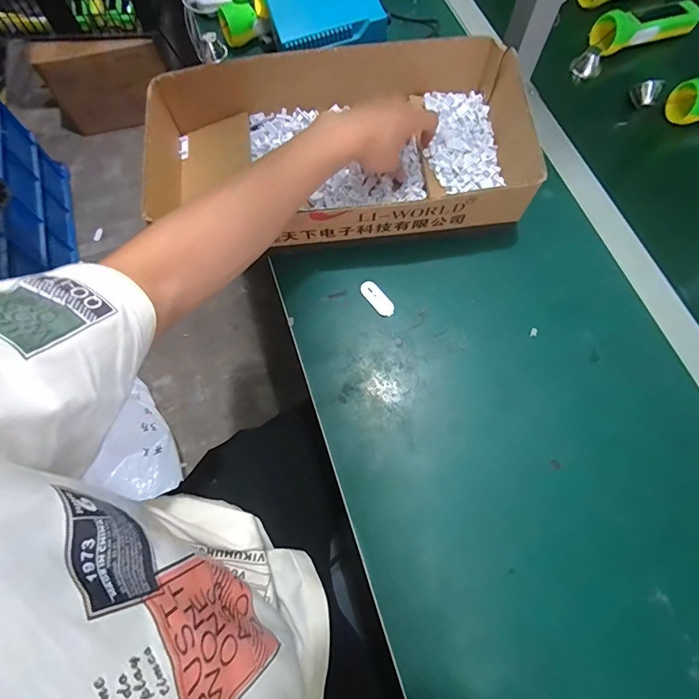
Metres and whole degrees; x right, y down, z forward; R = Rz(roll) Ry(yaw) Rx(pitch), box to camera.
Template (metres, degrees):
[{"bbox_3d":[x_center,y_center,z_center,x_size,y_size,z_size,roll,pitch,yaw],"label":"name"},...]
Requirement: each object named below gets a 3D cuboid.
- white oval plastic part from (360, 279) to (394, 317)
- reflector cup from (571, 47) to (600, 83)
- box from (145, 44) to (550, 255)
[{"bbox_3d":[0.033,-0.060,0.471,0.022,0.004,0.050,-36,73,-12],"label":"white oval plastic part"},{"bbox_3d":[0.358,-0.430,0.613,0.035,0.034,0.034,0,69,0],"label":"reflector cup"},{"bbox_3d":[-0.005,-0.243,0.488,0.420,0.087,0.239,-8,70,-1],"label":"box"}]

